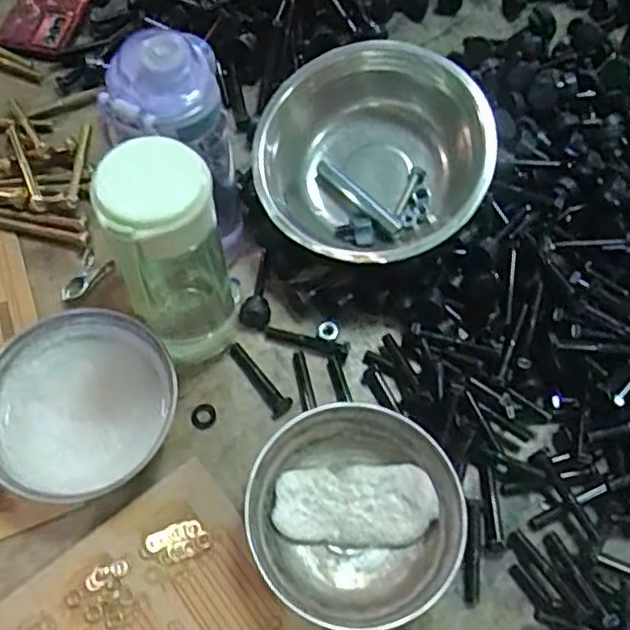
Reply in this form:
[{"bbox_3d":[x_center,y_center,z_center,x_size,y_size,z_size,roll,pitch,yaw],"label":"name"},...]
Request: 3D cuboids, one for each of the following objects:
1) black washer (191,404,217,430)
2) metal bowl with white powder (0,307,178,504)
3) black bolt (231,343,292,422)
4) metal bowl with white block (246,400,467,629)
[{"bbox_3d":[-0.089,0.081,0.517,0.020,0.004,0.020,0,63,-1],"label":"black washer"},{"bbox_3d":[-0.176,0.070,0.494,0.137,0.043,0.141,0,63,-1],"label":"metal bowl with white powder"},{"bbox_3d":[-0.048,0.054,0.530,0.018,0.012,0.073,-39,70,-18],"label":"black bolt"},{"bbox_3d":[0.029,0.142,0.460,0.140,0.054,0.145,0,63,-1],"label":"metal bowl with white block"}]

